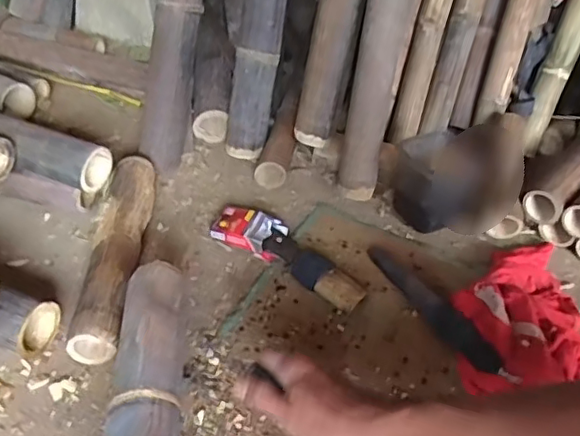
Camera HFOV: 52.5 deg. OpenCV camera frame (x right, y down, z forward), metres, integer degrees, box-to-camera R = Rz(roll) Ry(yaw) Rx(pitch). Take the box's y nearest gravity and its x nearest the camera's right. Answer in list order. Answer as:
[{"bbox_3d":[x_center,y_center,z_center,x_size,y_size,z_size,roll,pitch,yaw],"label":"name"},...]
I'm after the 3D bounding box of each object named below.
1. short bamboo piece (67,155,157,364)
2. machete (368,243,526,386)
[{"bbox_3d":[-0.236,0.036,0.816,0.064,0.061,0.352,3,40,-4],"label":"short bamboo piece"},{"bbox_3d":[0.194,0.119,0.780,0.040,0.032,0.267,-15,45,-24],"label":"machete"}]

